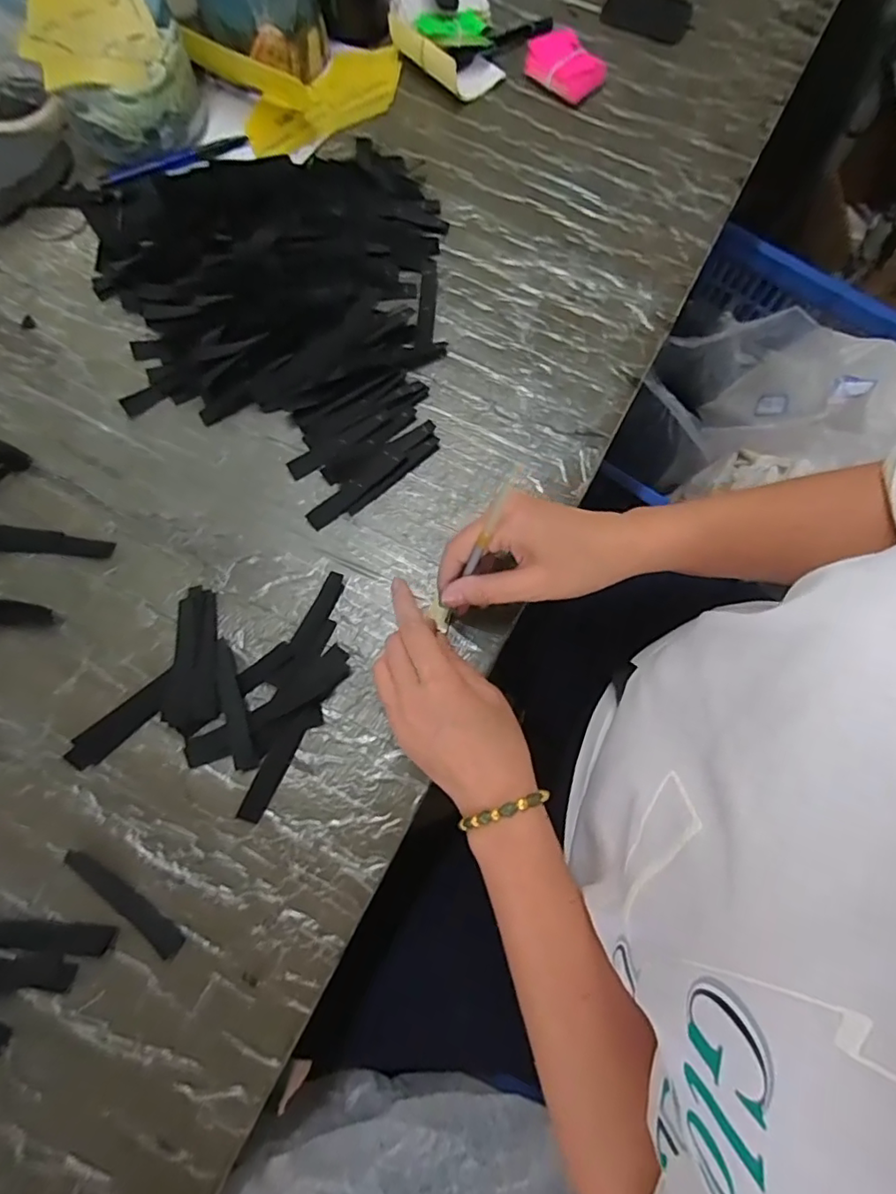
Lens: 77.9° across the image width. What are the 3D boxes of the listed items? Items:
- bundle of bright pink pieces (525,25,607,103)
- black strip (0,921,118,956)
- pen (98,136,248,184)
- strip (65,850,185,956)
[{"bbox_3d":[0.113,-0.521,0.539,0.079,0.018,0.054,44,78,10],"label":"bundle of bright pink pieces"},{"bbox_3d":[-0.251,0.209,0.339,0.092,0.006,0.015,3,74,-1],"label":"black strip"},{"bbox_3d":[-0.249,-0.400,0.504,0.135,0.007,0.016,-26,77,-8],"label":"pen"},{"bbox_3d":[-0.202,0.189,0.345,0.091,0.004,0.015,36,76,8],"label":"strip"}]

